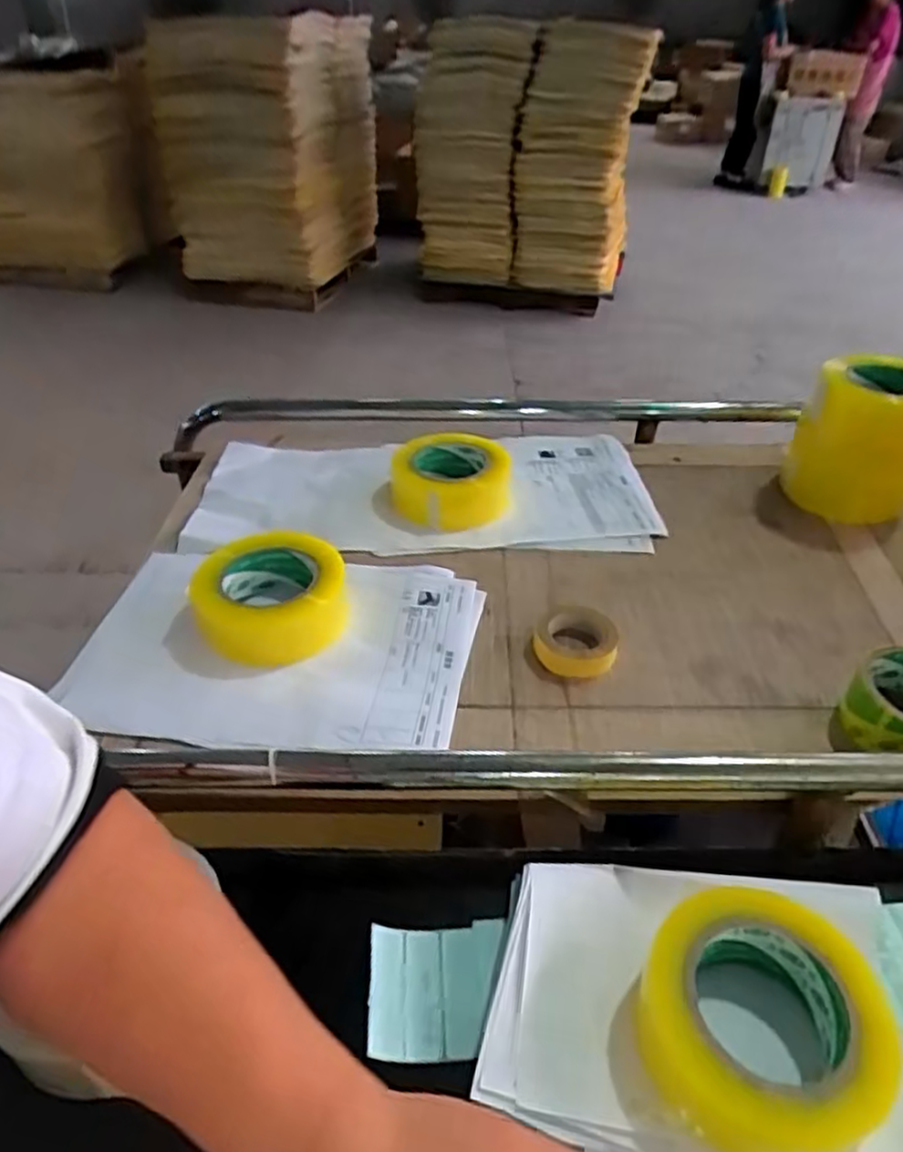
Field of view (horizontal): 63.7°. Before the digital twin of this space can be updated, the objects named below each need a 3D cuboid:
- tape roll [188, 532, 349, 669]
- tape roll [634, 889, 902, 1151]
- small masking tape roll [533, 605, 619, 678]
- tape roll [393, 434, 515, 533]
[{"bbox_3d":[-0.156,0.018,0.624,0.126,0.064,0.118,0,38,0],"label":"tape roll"},{"bbox_3d":[0.166,0.242,0.394,0.124,0.063,0.116,0,38,0],"label":"tape roll"},{"bbox_3d":[0.106,0.056,0.618,0.068,0.023,0.069,0,38,0],"label":"small masking tape roll"},{"bbox_3d":[-0.002,-0.107,0.814,0.131,0.057,0.138,0,38,0],"label":"tape roll"}]

